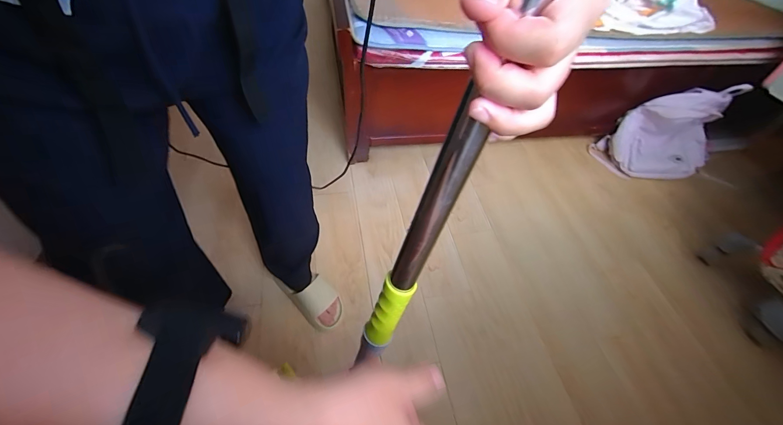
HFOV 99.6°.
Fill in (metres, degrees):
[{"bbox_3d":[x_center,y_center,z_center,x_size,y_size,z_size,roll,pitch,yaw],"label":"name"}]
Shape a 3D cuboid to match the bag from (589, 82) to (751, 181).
[{"bbox_3d":[1.073,-0.325,1.303,0.345,0.404,0.256,37,58,22],"label":"bag"}]

